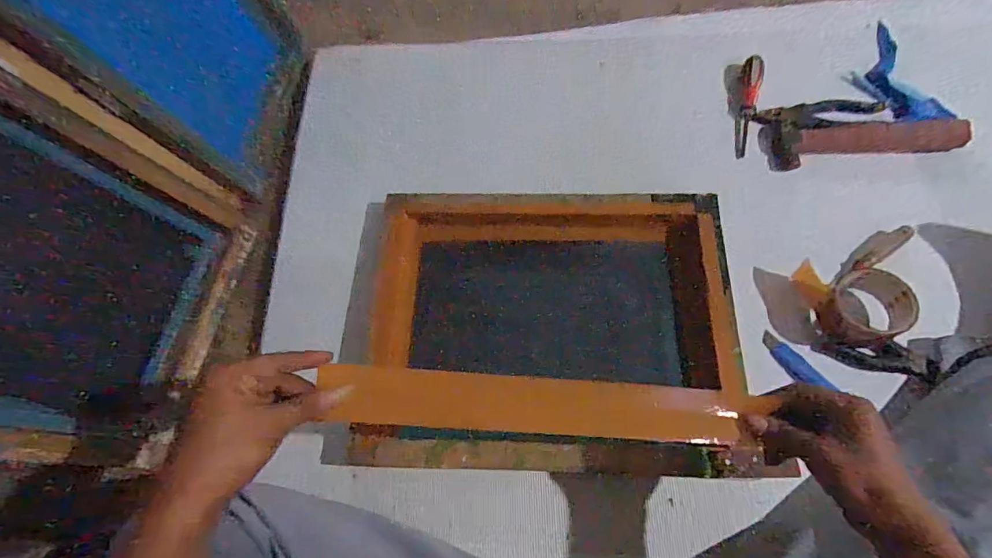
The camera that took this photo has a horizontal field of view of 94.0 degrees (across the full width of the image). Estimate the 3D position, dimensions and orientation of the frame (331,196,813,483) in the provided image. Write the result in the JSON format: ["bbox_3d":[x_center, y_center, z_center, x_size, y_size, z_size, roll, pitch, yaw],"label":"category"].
[{"bbox_3d":[0.056,0.046,0.592,0.470,0.051,0.367,0,68,3],"label":"frame"}]

